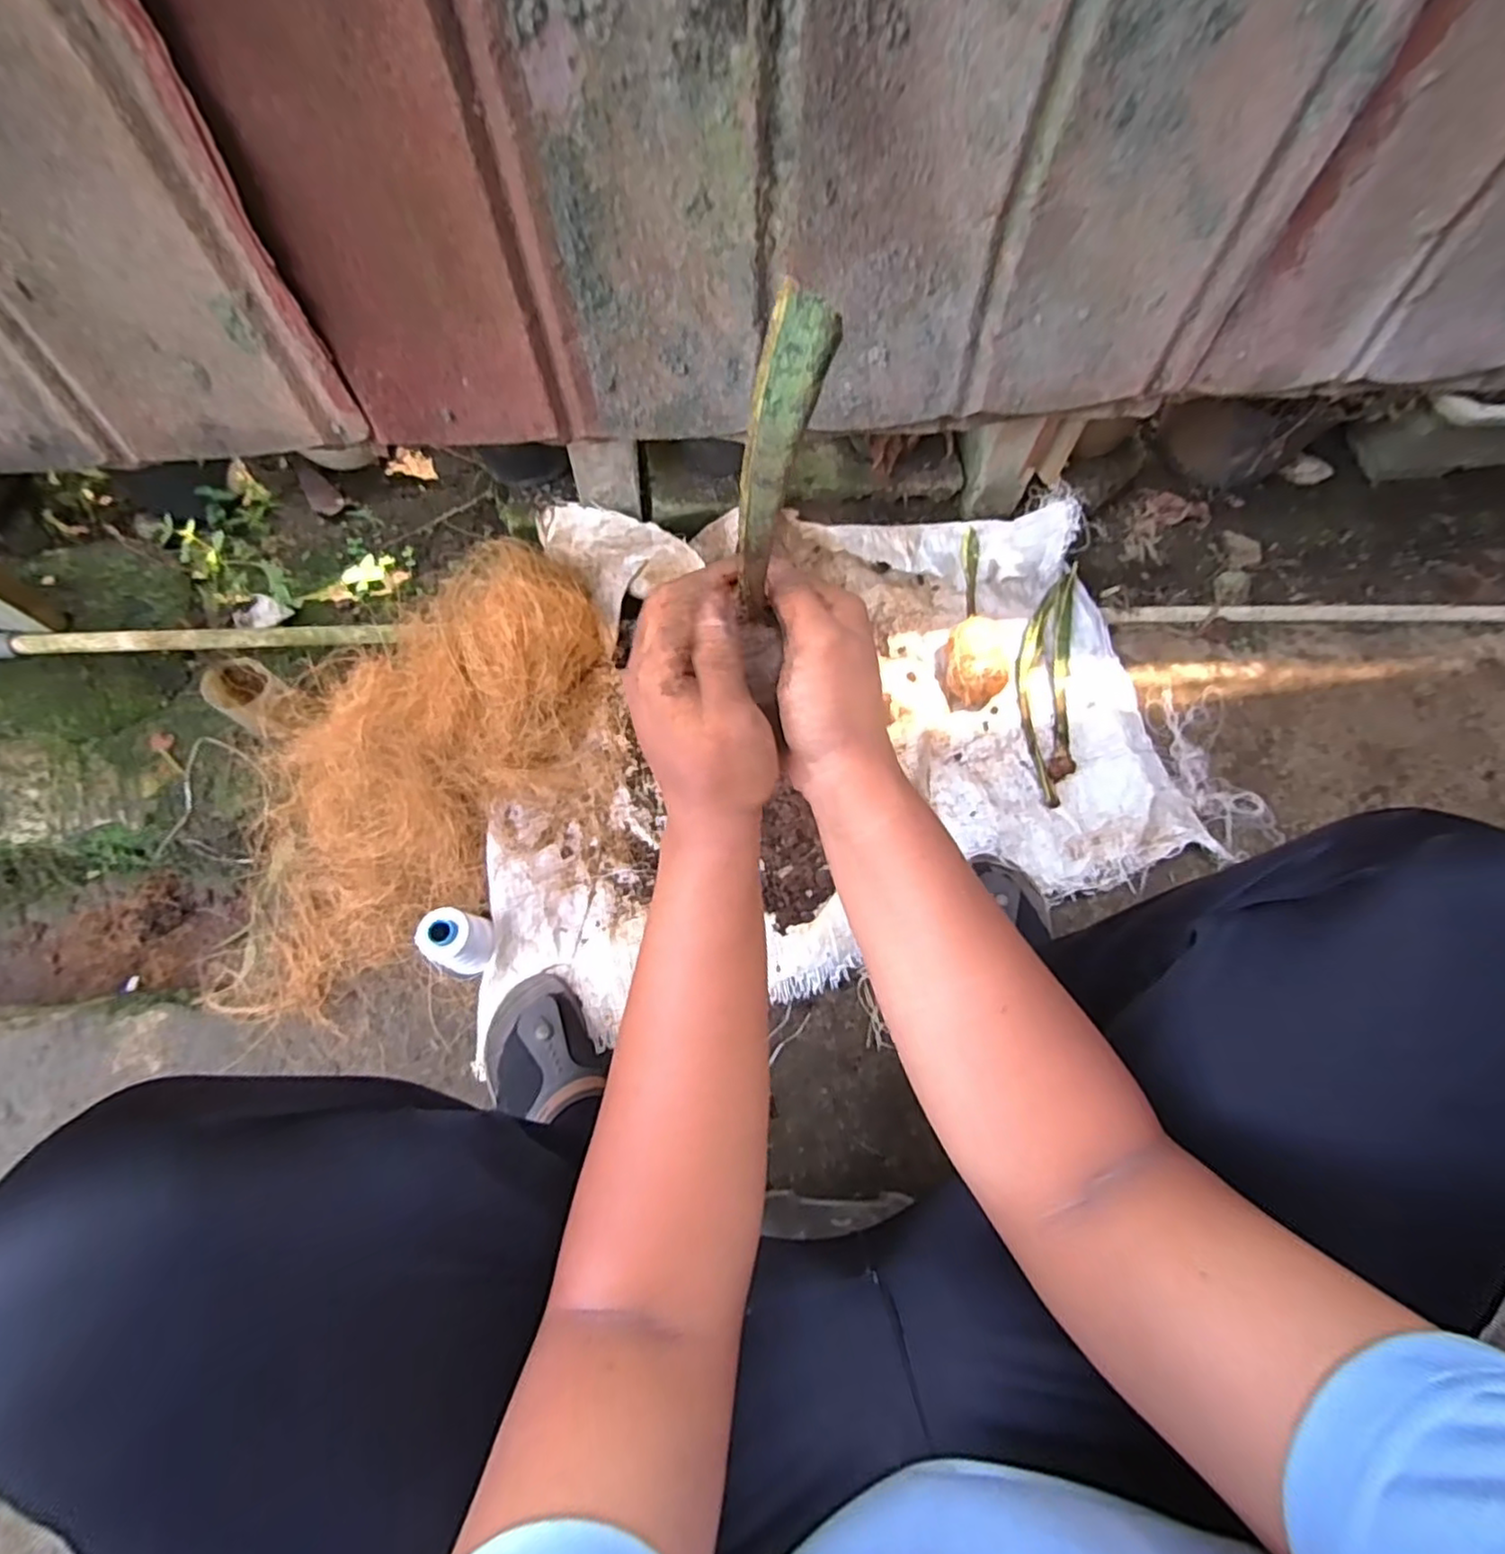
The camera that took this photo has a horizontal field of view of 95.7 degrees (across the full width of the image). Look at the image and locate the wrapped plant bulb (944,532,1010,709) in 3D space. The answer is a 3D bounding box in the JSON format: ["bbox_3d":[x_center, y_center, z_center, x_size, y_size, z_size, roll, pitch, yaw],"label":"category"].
[{"bbox_3d":[0.302,-0.215,0.899,0.071,0.061,0.258,12,70,3],"label":"wrapped plant bulb"}]

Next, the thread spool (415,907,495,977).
[{"bbox_3d":[-0.296,0.168,0.695,0.045,0.108,0.059,2,70,0],"label":"thread spool"}]

